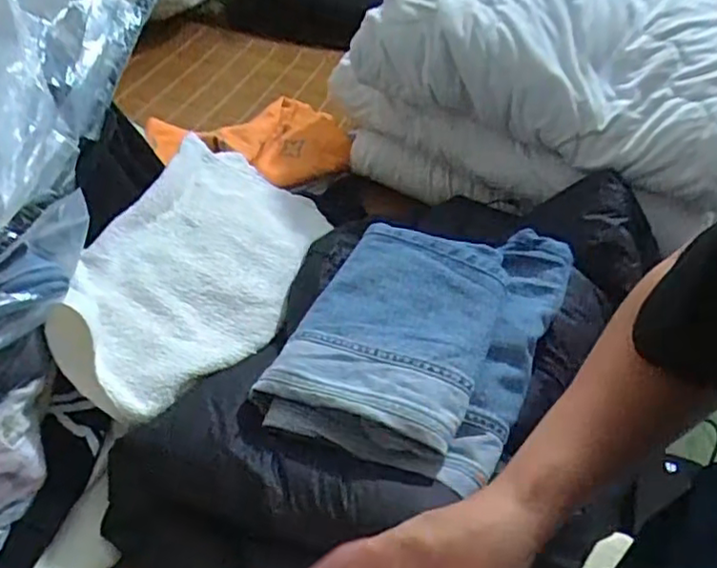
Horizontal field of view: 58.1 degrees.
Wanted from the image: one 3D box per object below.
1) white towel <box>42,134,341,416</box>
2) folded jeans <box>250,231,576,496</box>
[{"bbox_3d":[-0.152,-0.029,0.619,0.167,0.084,0.343,16,45,9],"label":"white towel"},{"bbox_3d":[0.058,0.027,0.547,0.195,0.051,0.252,22,46,15],"label":"folded jeans"}]

